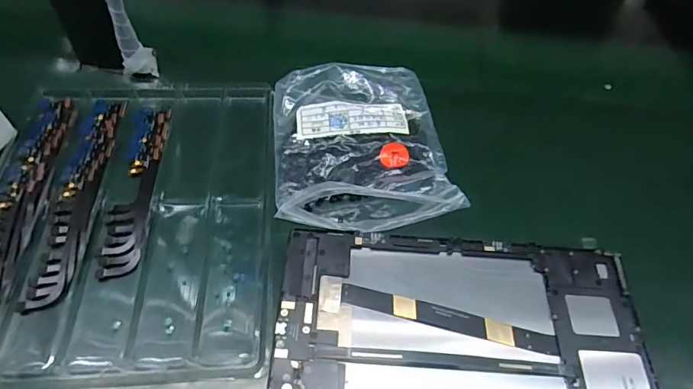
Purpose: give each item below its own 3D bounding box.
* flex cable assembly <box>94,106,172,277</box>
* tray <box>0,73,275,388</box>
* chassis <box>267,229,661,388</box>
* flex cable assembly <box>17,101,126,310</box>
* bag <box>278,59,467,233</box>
[{"bbox_3d":[-0.168,-0.010,0.368,0.030,0.011,0.166,-2,57,-5],"label":"flex cable assembly"},{"bbox_3d":[-0.168,0.004,0.361,0.215,0.016,0.276,-2,57,-4],"label":"tray"},{"bbox_3d":[0.074,0.096,0.287,0.234,0.007,0.149,4,55,-2],"label":"chassis"},{"bbox_3d":[-0.210,-0.004,0.359,0.033,0.012,0.195,-2,57,-5],"label":"flex cable assembly"},{"bbox_3d":[0.010,-0.048,0.388,0.141,0.028,0.167,-4,58,-6],"label":"bag"}]

